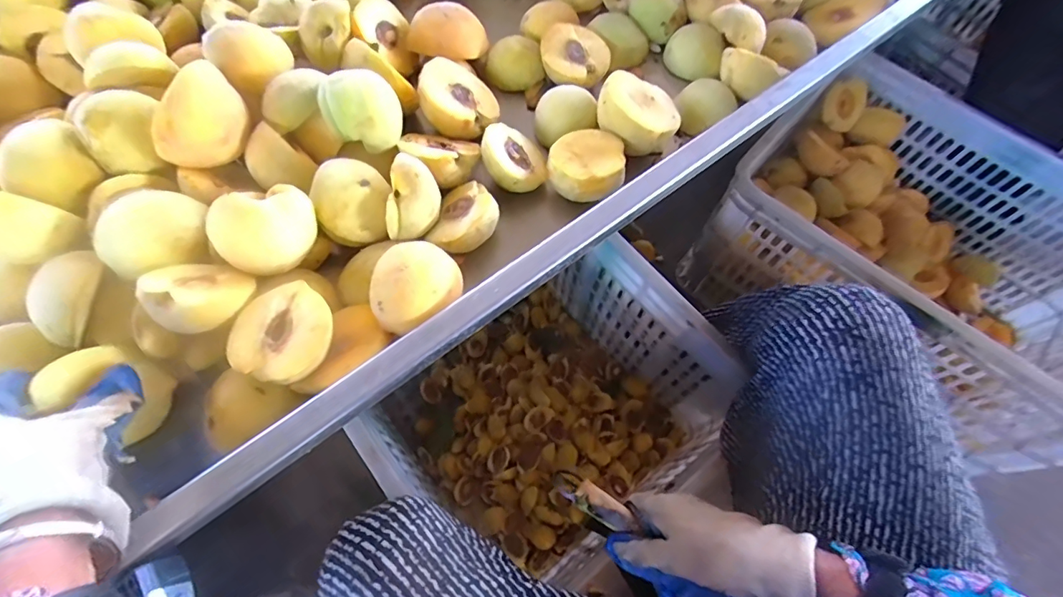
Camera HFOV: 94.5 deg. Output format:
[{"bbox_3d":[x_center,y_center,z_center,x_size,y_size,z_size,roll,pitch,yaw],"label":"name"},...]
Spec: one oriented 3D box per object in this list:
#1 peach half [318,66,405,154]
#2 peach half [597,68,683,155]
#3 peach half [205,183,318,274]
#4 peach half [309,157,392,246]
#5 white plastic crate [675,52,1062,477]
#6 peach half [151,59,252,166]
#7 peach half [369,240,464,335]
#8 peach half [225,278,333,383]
[{"bbox_3d":[-0.133,-0.148,0.388,0.057,0.046,0.050,-13,67,-9],"label":"peach half"},{"bbox_3d":[0.092,-0.161,0.431,0.072,0.029,0.070,29,54,-6],"label":"peach half"},{"bbox_3d":[-0.183,-0.046,0.336,0.062,0.058,0.026,-4,27,-14],"label":"peach half"},{"bbox_3d":[-0.134,-0.073,0.363,0.058,0.024,0.058,0,89,-20],"label":"peach half"},{"bbox_3d":[0.546,-0.054,0.697,0.500,0.245,0.363,41,70,15],"label":"white plastic crate"},{"bbox_3d":[-0.238,-0.131,0.356,0.030,0.053,0.068,27,67,9],"label":"peach half"},{"bbox_3d":[-0.082,-0.009,0.341,0.064,0.040,0.053,-36,72,-17],"label":"peach half"},{"bbox_3d":[-0.161,0.026,0.330,0.061,0.031,0.065,1,65,-2],"label":"peach half"}]

